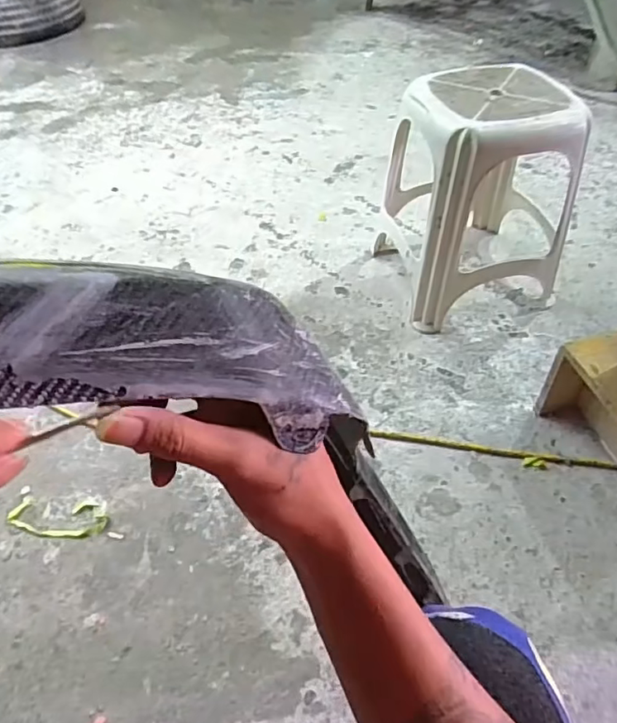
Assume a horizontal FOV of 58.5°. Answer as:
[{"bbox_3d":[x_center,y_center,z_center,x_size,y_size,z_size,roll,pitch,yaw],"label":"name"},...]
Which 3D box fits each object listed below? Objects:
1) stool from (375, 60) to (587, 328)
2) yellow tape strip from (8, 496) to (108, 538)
[{"bbox_3d":[0.356,-0.366,1.233,0.320,0.457,0.349,-14,49,-11],"label":"stool"},{"bbox_3d":[-0.441,0.275,0.976,0.174,0.007,0.071,3,48,4],"label":"yellow tape strip"}]

